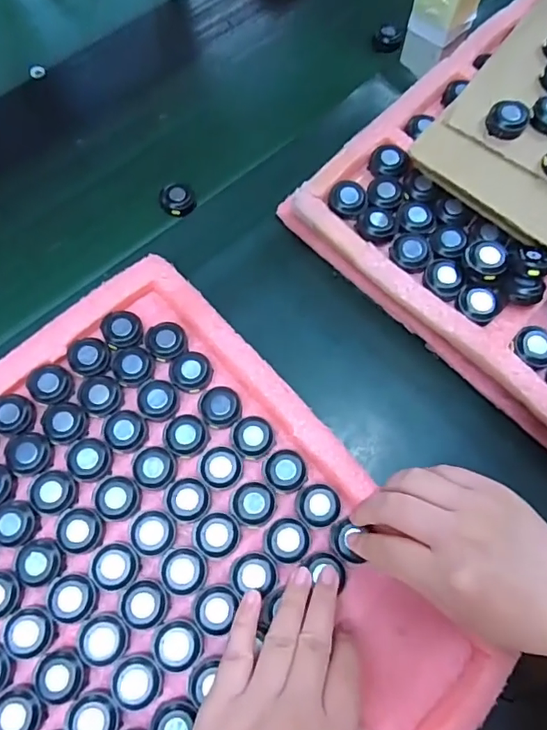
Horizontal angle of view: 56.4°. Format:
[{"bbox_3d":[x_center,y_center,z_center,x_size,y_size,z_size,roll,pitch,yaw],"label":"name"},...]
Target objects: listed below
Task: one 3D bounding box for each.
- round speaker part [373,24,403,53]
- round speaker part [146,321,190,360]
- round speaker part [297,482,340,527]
[{"bbox_3d":[0.120,-0.343,0.535,0.030,0.009,0.029,0,67,0],"label":"round speaker part"},{"bbox_3d":[-0.081,-0.020,0.383,0.029,0.011,0.030,0,67,0],"label":"round speaker part"},{"bbox_3d":[0.031,0.095,0.345,0.028,0.005,0.026,4,67,2],"label":"round speaker part"}]

